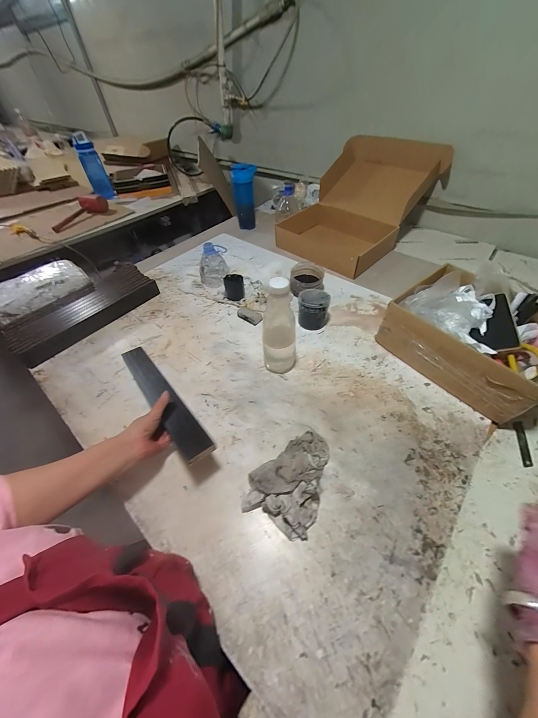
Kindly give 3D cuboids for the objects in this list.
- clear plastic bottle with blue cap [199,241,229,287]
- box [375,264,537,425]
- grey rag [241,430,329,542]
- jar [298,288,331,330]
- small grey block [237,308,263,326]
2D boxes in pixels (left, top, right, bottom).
[{"bbox_3d":[-0.180,-0.307,0.836,0.098,0.117,0.094,-16,50,-10],"label":"clear plastic bottle with blue cap"},{"bbox_3d":[0.454,-0.057,0.576,0.246,0.143,0.304,-31,54,-21],"label":"box"},{"bbox_3d":[0.040,0.191,0.443,0.117,0.057,0.170,19,52,19],"label":"grey rag"},{"bbox_3d":[0.120,-0.134,0.700,0.079,0.092,0.077,-2,49,2],"label":"jar"},{"bbox_3d":[-0.056,-0.124,0.738,0.085,0.021,0.038,31,57,27],"label":"small grey block"}]

